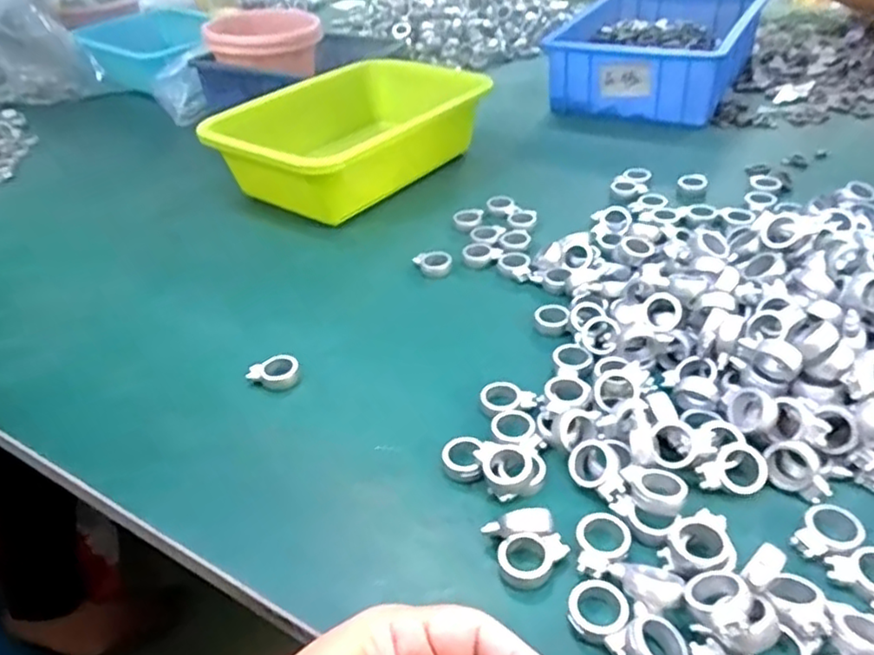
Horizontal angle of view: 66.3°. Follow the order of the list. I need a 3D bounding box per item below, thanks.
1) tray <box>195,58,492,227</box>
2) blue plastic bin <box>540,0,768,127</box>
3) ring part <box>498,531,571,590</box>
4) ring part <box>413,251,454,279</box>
[{"bbox_3d":[-0.084,-0.201,0.699,0.199,0.078,0.292,20,44,29],"label":"tray"},{"bbox_3d":[0.280,-0.354,0.849,0.202,0.082,0.307,18,43,27],"label":"blue plastic bin"},{"bbox_3d":[0.047,0.111,0.324,0.034,0.015,0.021,-17,39,-15],"label":"ring part"},{"bbox_3d":[-0.003,-0.052,0.548,0.031,0.015,0.019,-11,38,-7],"label":"ring part"}]

